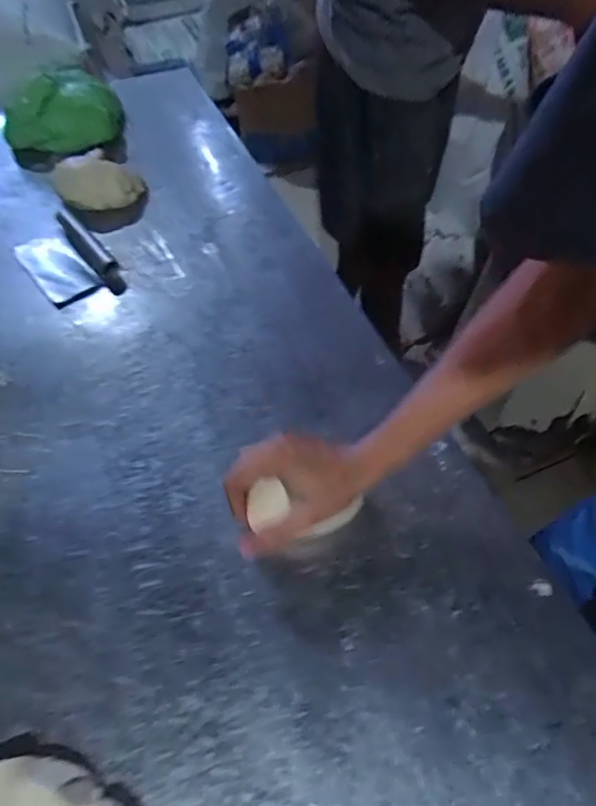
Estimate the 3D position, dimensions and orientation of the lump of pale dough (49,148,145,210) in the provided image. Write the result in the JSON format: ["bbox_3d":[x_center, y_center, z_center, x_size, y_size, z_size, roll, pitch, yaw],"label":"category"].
[{"bbox_3d":[-0.287,-0.324,0.780,0.121,0.056,0.066,-13,55,-11],"label":"lump of pale dough"}]

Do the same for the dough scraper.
[{"bbox_3d":[-0.303,-0.191,0.697,0.091,0.032,0.138,-33,61,-23],"label":"dough scraper"}]

